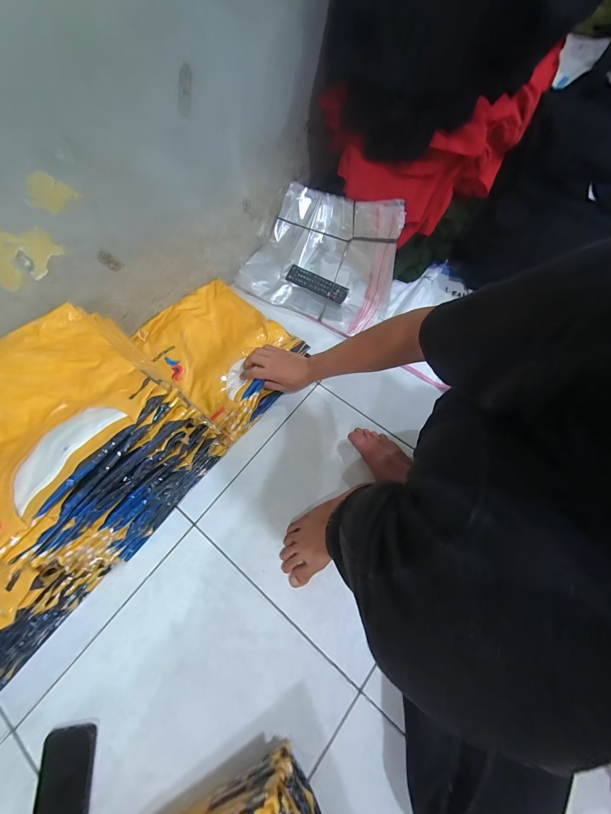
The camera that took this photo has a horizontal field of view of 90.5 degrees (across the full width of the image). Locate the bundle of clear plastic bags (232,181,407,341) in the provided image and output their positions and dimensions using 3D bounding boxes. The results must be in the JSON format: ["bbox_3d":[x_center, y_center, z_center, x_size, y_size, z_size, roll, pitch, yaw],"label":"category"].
[{"bbox_3d":[0.037,-0.383,0.765,0.395,0.172,0.297,34,73,15],"label":"bundle of clear plastic bags"}]

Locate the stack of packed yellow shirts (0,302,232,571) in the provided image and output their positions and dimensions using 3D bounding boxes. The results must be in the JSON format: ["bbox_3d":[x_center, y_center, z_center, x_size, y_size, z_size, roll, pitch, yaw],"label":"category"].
[{"bbox_3d":[-0.373,0.046,0.543,0.328,0.261,0.298,40,73,17],"label":"stack of packed yellow shirts"}]

